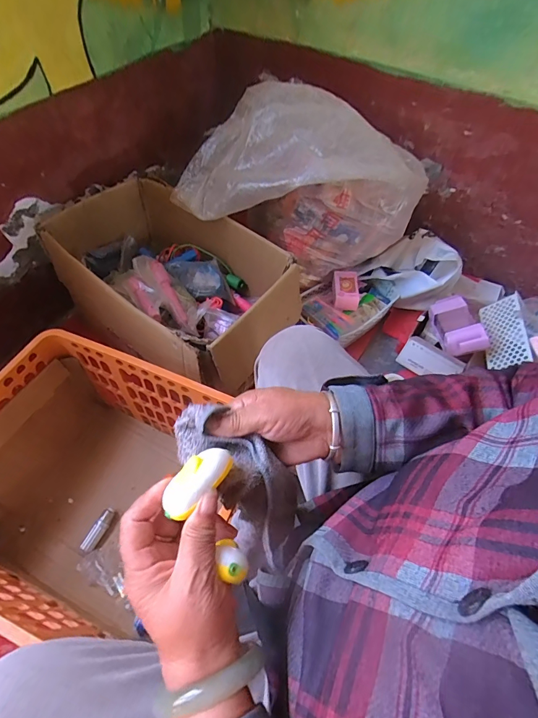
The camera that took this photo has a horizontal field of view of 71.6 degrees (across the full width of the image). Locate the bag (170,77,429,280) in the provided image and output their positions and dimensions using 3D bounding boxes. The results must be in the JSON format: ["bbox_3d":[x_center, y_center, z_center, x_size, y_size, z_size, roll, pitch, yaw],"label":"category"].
[{"bbox_3d":[0.082,-0.410,0.922,0.516,0.341,0.273,19,56,11],"label":"bag"}]

